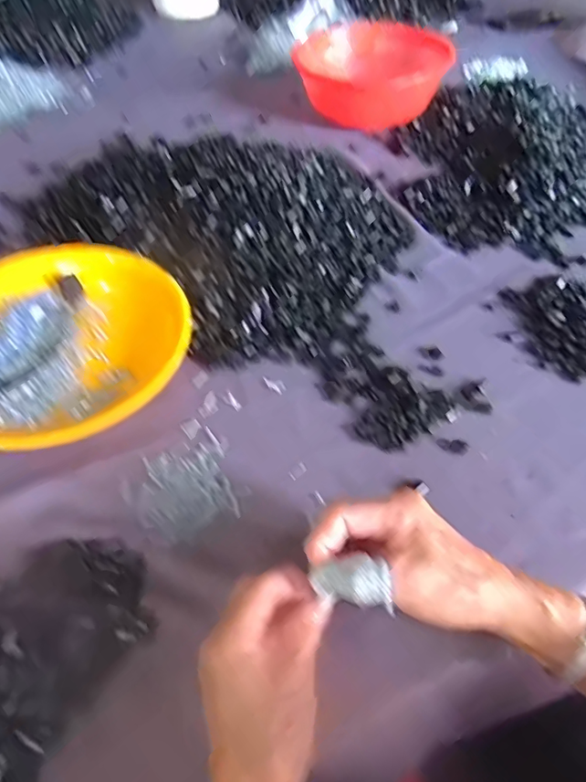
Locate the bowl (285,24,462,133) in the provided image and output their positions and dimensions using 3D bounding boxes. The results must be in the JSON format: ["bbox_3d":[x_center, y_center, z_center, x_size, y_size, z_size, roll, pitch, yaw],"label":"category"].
[{"bbox_3d":[0.126,-0.487,0.814,0.207,0.093,0.188,21,54,13],"label":"bowl"}]

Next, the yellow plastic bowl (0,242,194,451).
[{"bbox_3d":[-0.231,-0.051,0.501,0.256,0.030,0.237,1,52,-2],"label":"yellow plastic bowl"}]

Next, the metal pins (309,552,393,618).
[{"bbox_3d":[0.037,0.108,0.305,0.048,0.021,0.024,20,54,12],"label":"metal pins"}]

